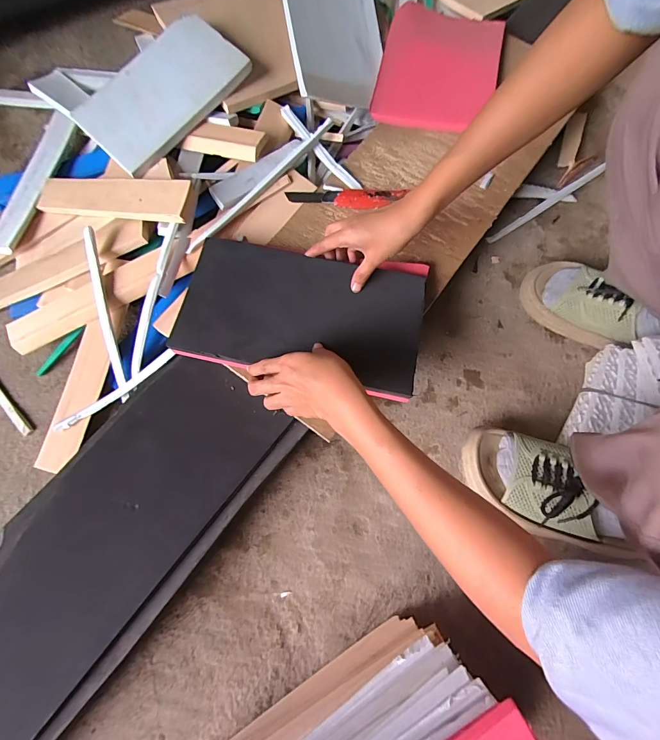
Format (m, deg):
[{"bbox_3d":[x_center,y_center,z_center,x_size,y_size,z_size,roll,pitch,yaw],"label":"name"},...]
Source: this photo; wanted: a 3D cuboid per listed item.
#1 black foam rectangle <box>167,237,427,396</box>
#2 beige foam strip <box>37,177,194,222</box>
[{"bbox_3d":[-0.034,-0.072,0.438,0.288,0.024,0.155,10,74,-1],"label":"black foam rectangle"},{"bbox_3d":[-0.299,-0.237,0.497,0.269,0.012,0.052,13,87,20],"label":"beige foam strip"}]

